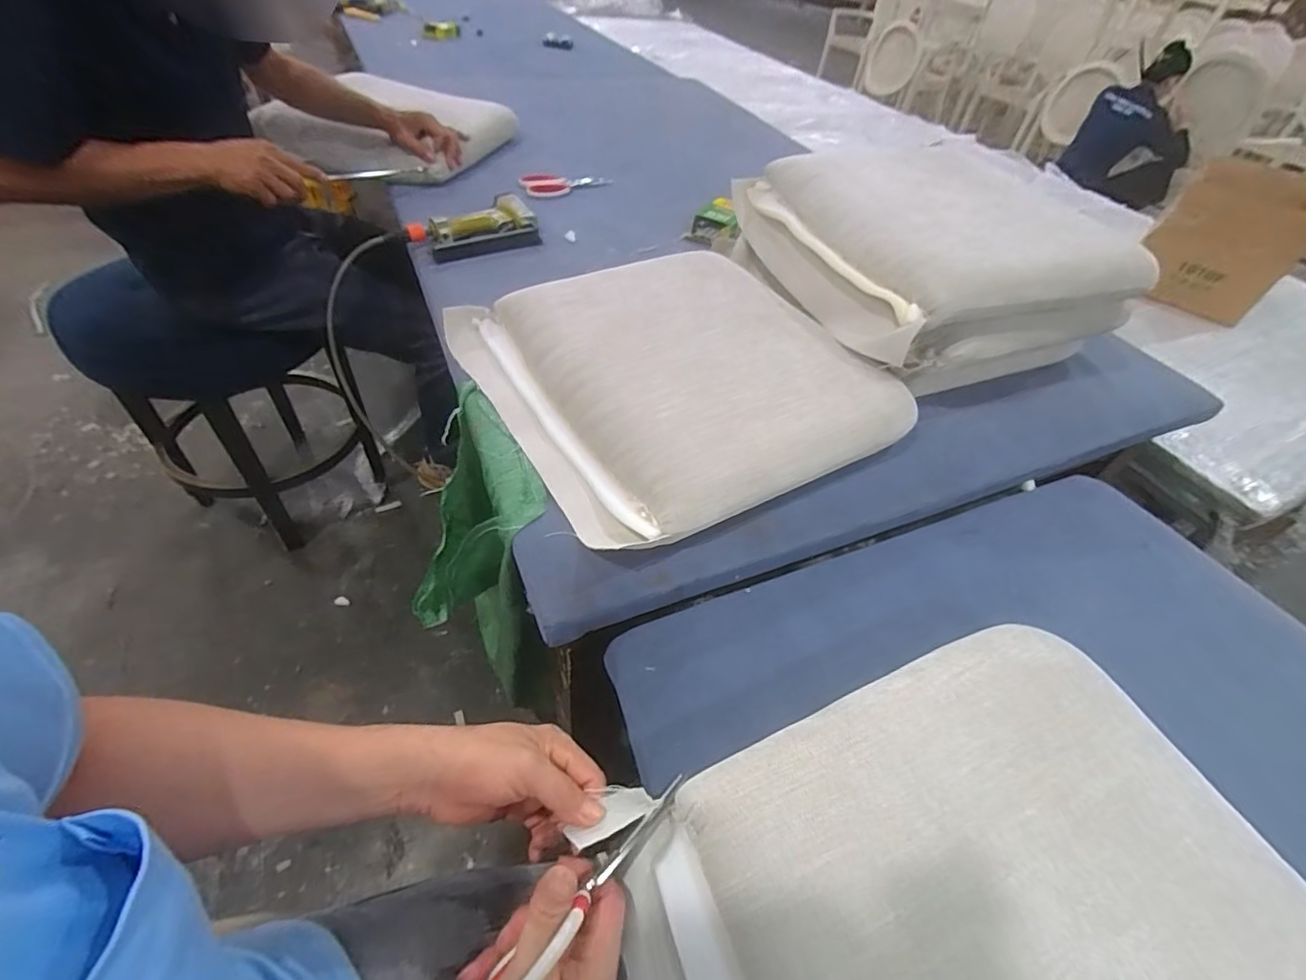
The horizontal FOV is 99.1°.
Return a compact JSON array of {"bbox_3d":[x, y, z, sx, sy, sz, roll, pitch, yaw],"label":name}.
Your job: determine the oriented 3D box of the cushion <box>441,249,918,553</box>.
[{"bbox_3d":[0.020,-0.146,0.689,0.412,0.072,0.448,-23,54,-25],"label":"cushion"}]

